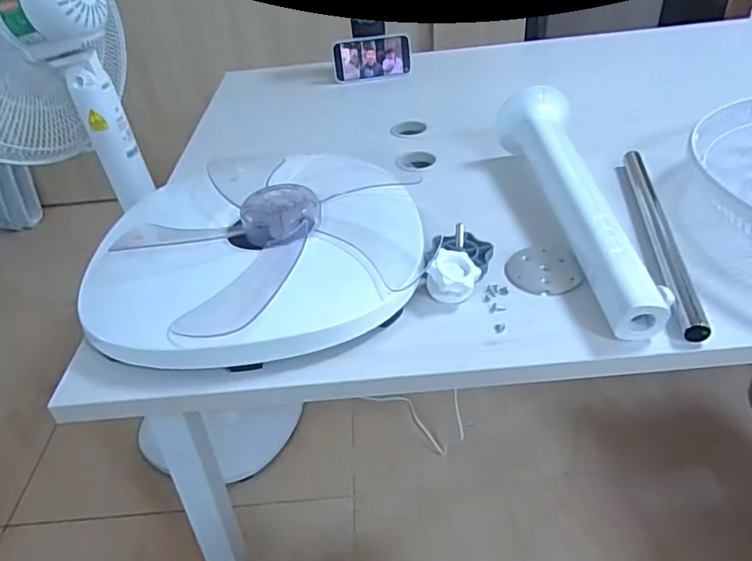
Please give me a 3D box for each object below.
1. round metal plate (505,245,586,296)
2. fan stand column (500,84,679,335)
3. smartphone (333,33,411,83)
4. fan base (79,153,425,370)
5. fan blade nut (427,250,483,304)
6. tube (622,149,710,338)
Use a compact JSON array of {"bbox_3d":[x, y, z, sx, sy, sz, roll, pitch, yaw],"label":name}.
[{"bbox_3d":[0.189,-0.014,0.624,0.078,0.007,0.081,-3,39,2],"label":"round metal plate"},{"bbox_3d":[0.247,-0.111,0.663,0.105,0.086,0.415,-8,39,-4],"label":"fan stand column"},{"bbox_3d":[-0.008,-0.456,1.130,0.156,0.081,0.016,-7,27,-3],"label":"smartphone"},{"bbox_3d":[-0.141,-0.056,0.662,0.384,0.066,0.367,-10,39,-7],"label":"fan base"},{"bbox_3d":[0.082,-0.002,0.596,0.051,0.046,0.048,-3,39,2],"label":"fan blade nut"},{"bbox_3d":[0.333,-0.061,0.648,0.025,0.024,0.349,4,39,10],"label":"tube"}]

